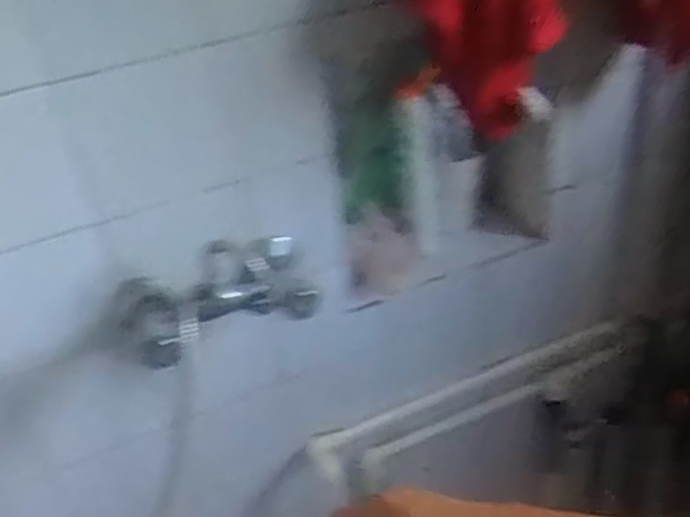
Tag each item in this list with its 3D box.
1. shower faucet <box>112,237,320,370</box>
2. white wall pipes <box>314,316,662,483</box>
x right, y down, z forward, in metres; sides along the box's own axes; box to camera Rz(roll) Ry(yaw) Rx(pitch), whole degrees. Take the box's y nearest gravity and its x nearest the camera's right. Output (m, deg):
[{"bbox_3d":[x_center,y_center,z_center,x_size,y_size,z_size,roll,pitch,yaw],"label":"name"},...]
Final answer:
[{"bbox_3d":[-0.139,0.029,0.780,0.213,0.083,0.104,-19,37,-16],"label":"shower faucet"},{"bbox_3d":[0.226,0.204,1.149,0.591,0.094,0.024,-20,37,-17],"label":"white wall pipes"}]

